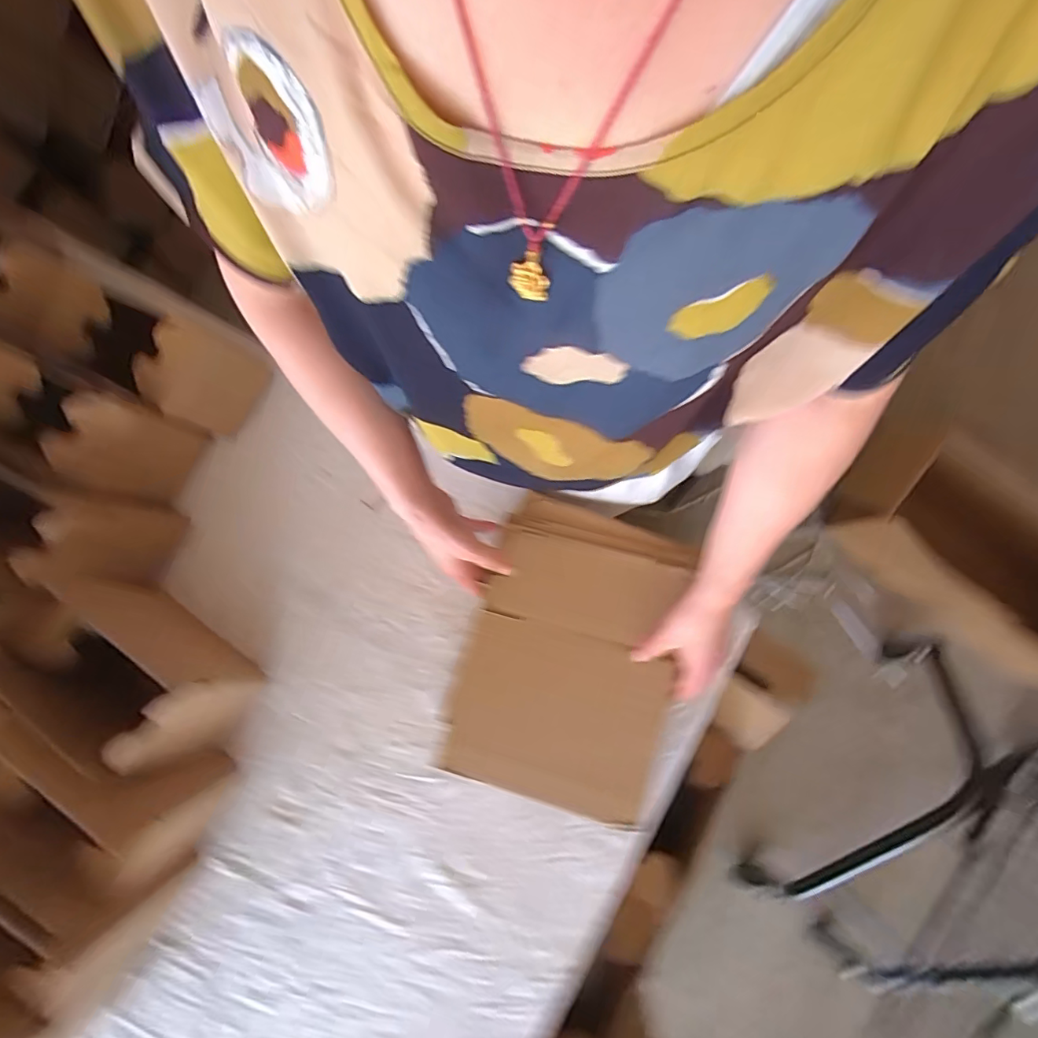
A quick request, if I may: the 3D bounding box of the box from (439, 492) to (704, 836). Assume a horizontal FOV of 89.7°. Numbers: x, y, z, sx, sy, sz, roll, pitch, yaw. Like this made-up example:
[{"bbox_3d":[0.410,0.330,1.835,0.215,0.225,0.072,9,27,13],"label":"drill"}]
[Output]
[{"bbox_3d":[0.063,0.157,0.658,0.246,0.027,0.356,16,70,11],"label":"box"}]

